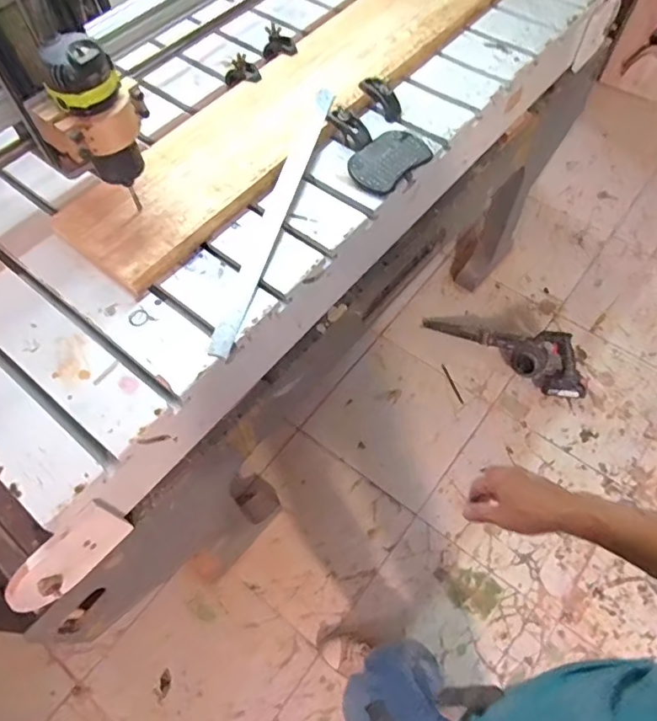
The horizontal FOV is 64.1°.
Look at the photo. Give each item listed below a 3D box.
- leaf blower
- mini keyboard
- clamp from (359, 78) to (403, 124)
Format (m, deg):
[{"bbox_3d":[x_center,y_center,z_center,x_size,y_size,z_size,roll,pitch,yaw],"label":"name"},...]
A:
[{"bbox_3d":[0.518,-0.051,1.537,0.494,0.156,0.120,29,66,16],"label":"leaf blower"},{"bbox_3d":[0.097,-0.326,0.859,0.086,0.025,0.138,39,69,21],"label":"mini keyboard"},{"bbox_3d":[0.091,-0.457,0.910,0.038,0.052,0.085,-41,68,-19],"label":"clamp"}]

